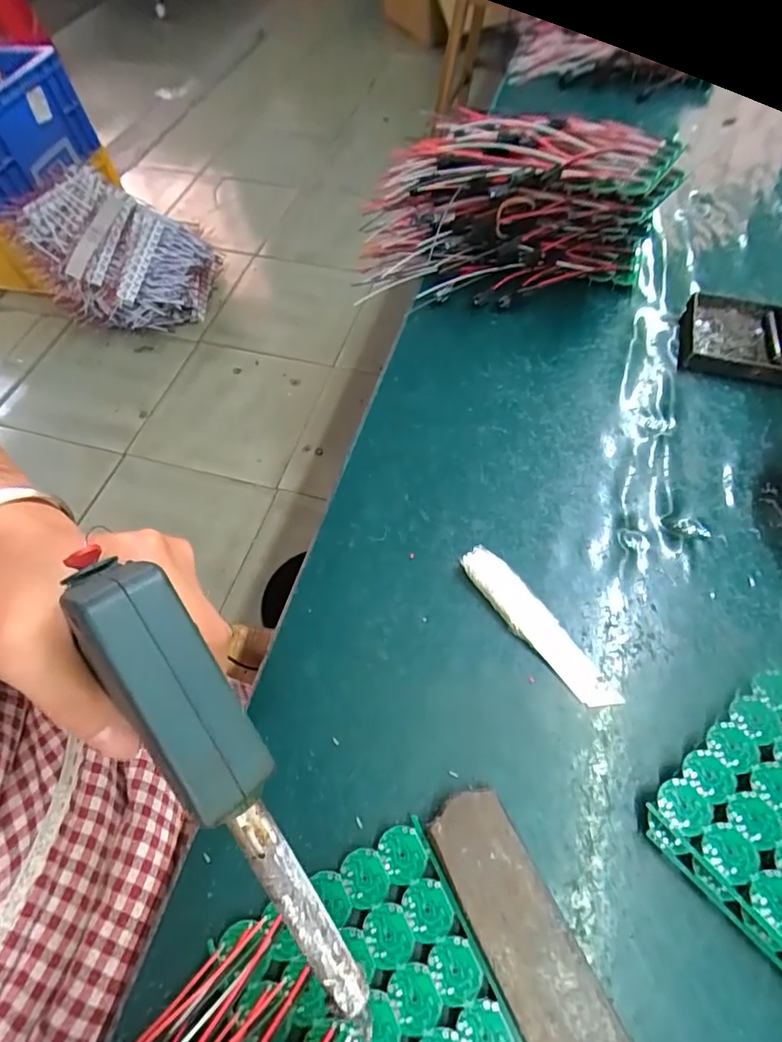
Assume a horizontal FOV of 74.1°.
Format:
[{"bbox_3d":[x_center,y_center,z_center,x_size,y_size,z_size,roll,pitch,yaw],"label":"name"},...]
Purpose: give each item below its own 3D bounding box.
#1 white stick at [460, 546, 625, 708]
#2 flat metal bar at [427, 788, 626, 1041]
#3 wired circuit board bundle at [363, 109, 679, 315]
[{"bbox_3d":[0.077,0.056,0.277,0.022,0.009,0.102,-32,65,-15],"label":"white stick"},{"bbox_3d":[0.074,0.204,0.190,0.033,0.016,0.198,-25,63,-12],"label":"flat metal bar"},{"bbox_3d":[0.087,-0.236,0.390,0.221,0.084,0.109,-2,61,0],"label":"wired circuit board bundle"}]

